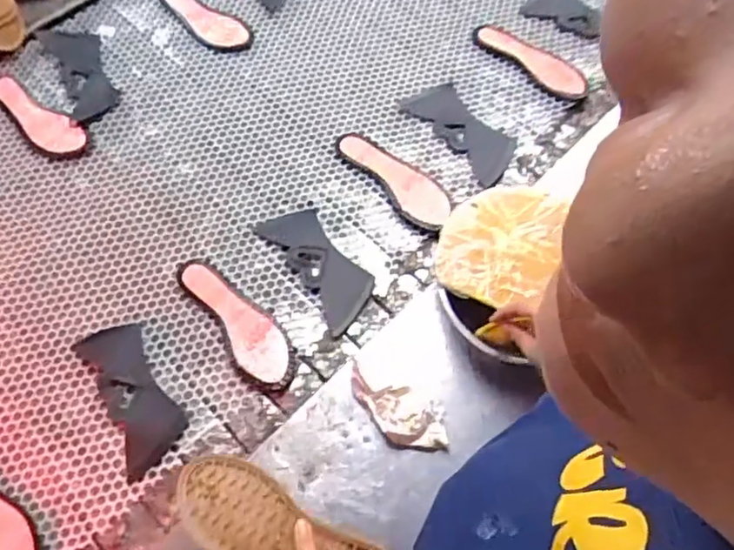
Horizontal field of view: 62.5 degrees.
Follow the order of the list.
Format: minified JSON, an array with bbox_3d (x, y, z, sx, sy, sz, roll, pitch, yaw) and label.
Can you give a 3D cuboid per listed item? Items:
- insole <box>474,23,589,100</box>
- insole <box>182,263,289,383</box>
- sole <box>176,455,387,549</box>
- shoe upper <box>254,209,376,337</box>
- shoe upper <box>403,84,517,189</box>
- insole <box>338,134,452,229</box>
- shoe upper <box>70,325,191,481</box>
[{"bbox_3d":[0.288,-0.374,1.047,0.078,0.010,0.217,-41,70,-17],"label":"insole"},{"bbox_3d":[-0.182,0.056,0.856,0.070,0.012,0.219,-34,68,-15],"label":"insole"},{"bbox_3d":[-0.079,0.258,0.603,0.239,0.024,0.086,22,66,5],"label":"sole"},{"bbox_3d":[-0.069,-0.021,0.889,0.089,0.005,0.214,-32,68,-14],"label":"shoe upper"},{"bbox_3d":[0.157,-0.239,0.988,0.091,0.012,0.211,-34,68,-14],"label":"shoe upper"},{"bbox_3d":[0.048,-0.159,0.947,0.083,0.021,0.222,-34,68,-15],"label":"insole"},{"bbox_3d":[-0.314,0.156,0.815,0.087,0.006,0.207,-27,67,-12],"label":"shoe upper"}]

